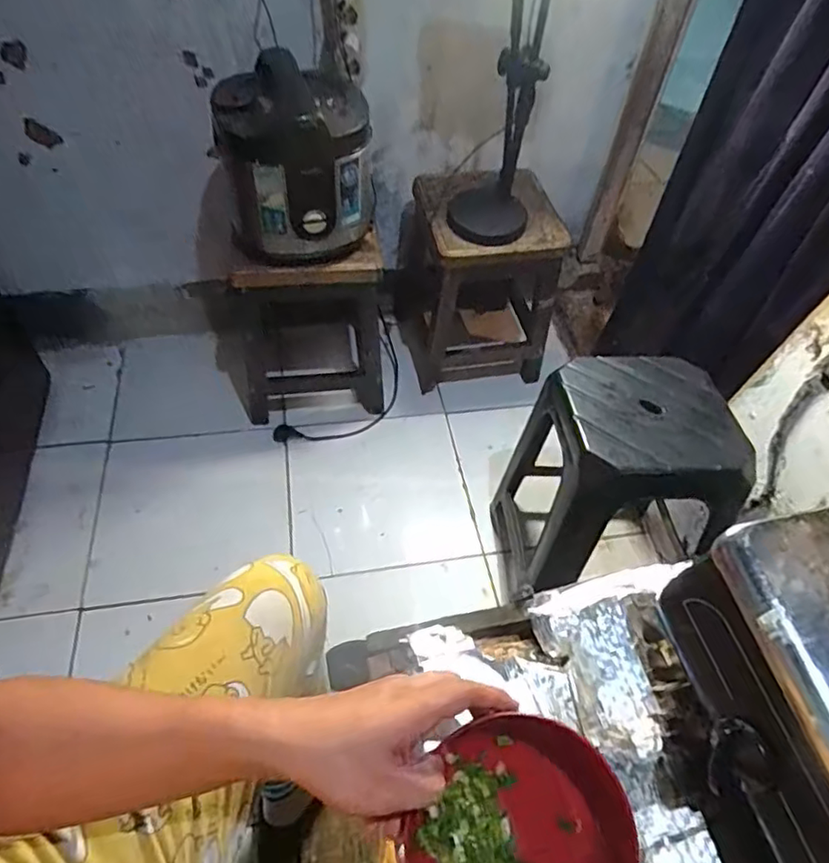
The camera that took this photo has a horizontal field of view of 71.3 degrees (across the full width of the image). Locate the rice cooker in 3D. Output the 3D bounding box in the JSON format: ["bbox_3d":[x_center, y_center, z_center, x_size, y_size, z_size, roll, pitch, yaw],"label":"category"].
[{"bbox_3d":[-0.214,-0.509,1.083,0.242,0.282,0.278,-6,53,-9],"label":"rice cooker"}]

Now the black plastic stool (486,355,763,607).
[{"bbox_3d":[0.333,0.125,1.070,0.290,0.487,0.297,2,52,-3],"label":"black plastic stool"}]

